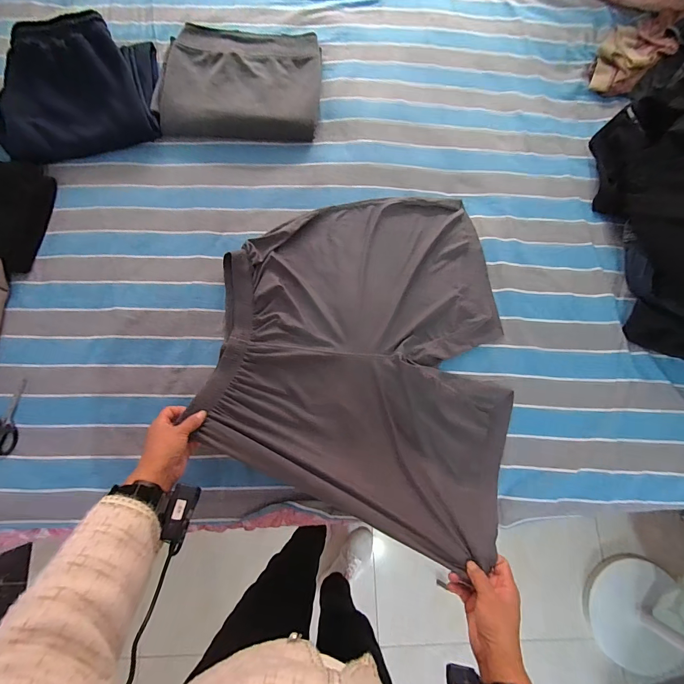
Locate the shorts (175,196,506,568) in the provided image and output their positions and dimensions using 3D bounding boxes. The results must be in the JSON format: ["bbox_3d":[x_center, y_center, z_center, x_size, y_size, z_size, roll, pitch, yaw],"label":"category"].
[{"bbox_3d":[0.034,0.010,0.629,0.504,0.056,0.603,5,78,0],"label":"shorts"}]

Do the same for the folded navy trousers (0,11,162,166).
[{"bbox_3d":[-0.560,-0.522,0.731,0.350,0.070,0.288,-21,80,-5],"label":"folded navy trousers"}]

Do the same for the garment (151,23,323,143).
[{"bbox_3d":[-0.221,-0.563,0.760,0.345,0.038,0.269,2,78,0],"label":"garment"}]

